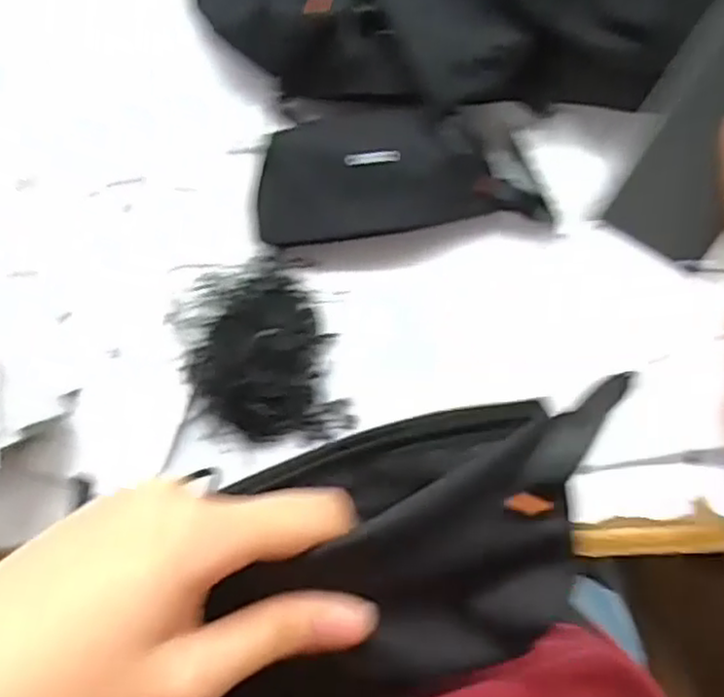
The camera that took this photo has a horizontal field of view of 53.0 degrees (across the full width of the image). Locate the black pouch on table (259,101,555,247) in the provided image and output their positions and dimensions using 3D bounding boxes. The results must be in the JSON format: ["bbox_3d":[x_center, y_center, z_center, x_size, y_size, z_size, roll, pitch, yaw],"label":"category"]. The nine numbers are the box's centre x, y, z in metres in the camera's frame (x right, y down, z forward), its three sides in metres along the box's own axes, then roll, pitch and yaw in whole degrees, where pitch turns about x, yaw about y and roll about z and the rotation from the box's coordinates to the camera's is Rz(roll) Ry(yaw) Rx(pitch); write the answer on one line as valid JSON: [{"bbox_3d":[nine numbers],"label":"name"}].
[{"bbox_3d":[0.023,-0.133,0.538,0.208,0.050,0.088,-6,80,0],"label":"black pouch on table"}]

